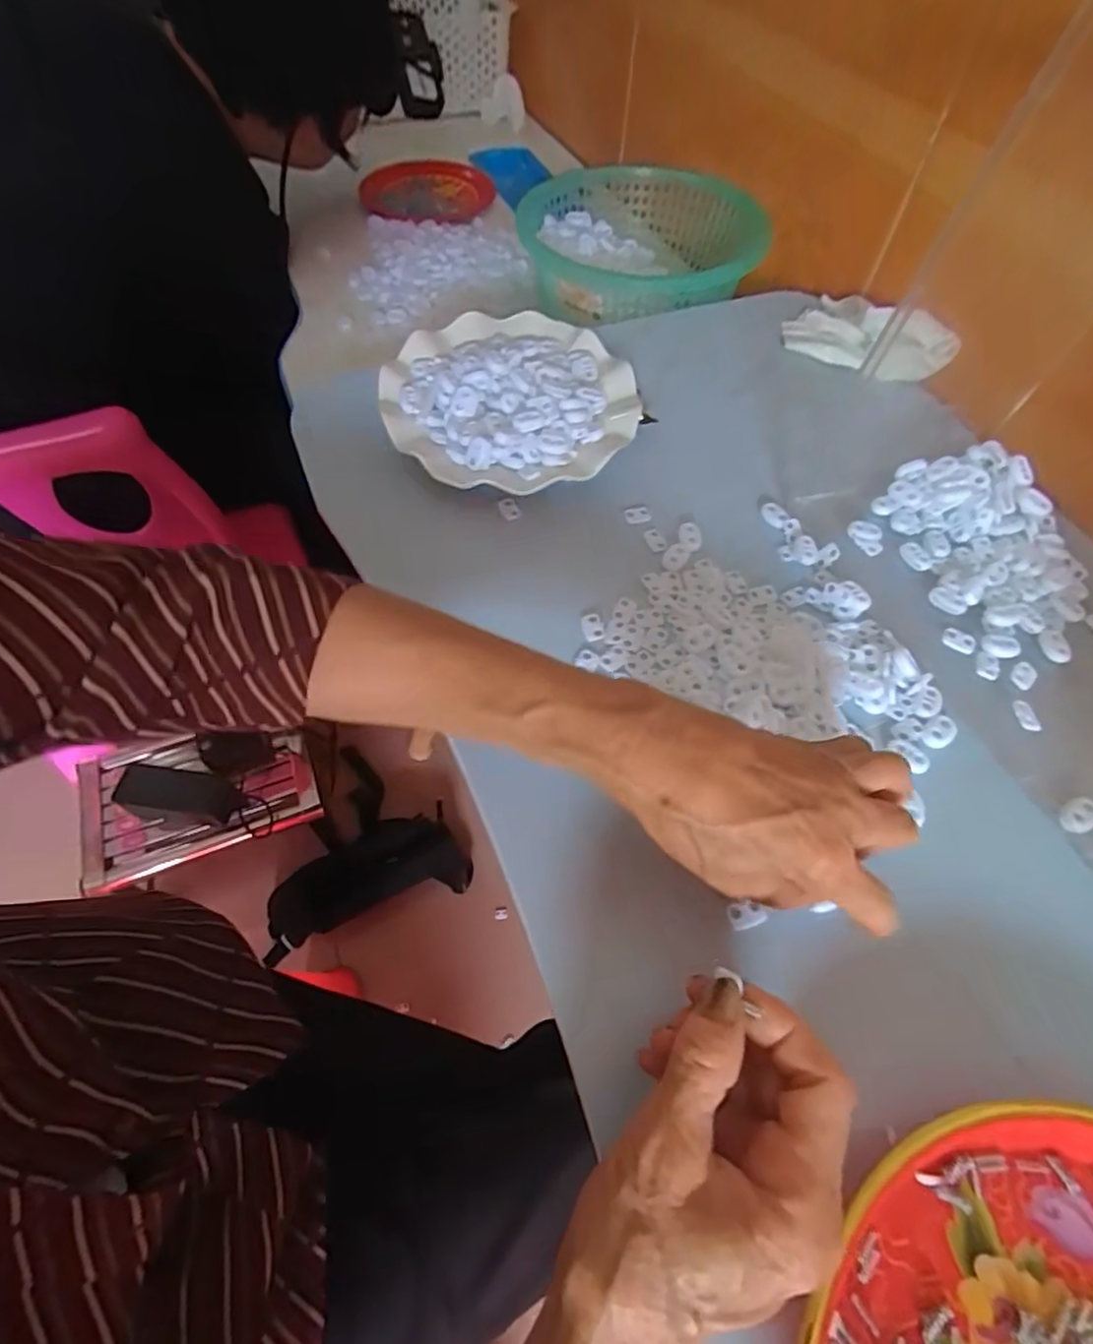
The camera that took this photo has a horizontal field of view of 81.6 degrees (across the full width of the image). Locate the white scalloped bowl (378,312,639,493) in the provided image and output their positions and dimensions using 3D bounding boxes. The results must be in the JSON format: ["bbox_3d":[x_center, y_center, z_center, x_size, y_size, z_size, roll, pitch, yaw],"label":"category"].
[{"bbox_3d":[-0.025,-0.192,0.460,0.173,0.040,0.175,1,58,-1],"label":"white scalloped bowl"}]

